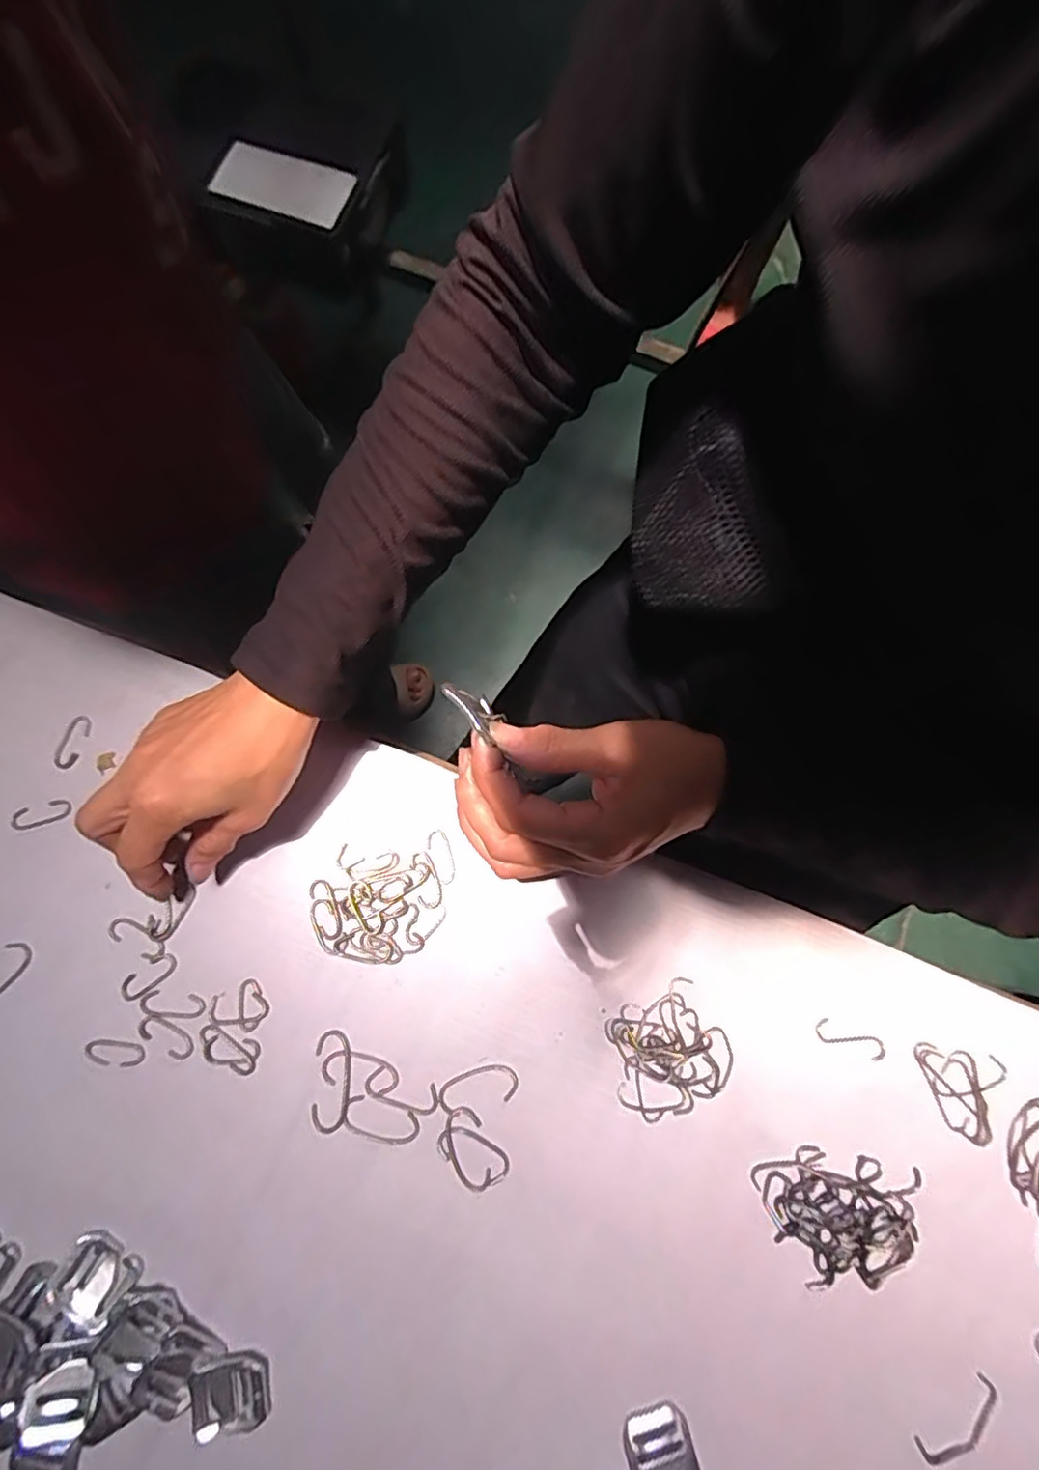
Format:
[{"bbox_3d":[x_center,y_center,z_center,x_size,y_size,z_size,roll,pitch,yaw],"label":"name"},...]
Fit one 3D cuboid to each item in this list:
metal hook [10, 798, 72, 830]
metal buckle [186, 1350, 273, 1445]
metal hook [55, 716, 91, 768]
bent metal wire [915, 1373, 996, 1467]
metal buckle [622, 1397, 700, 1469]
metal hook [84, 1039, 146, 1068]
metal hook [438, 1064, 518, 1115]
[{"bbox_3d":[-0.272,0.045,0.357,0.032,0.004,0.012,-19,78,-4],"label":"metal hook"},{"bbox_3d":[-0.137,0.312,0.299,0.036,0.005,0.028,-12,78,-3],"label":"metal buckle"},{"bbox_3d":[-0.260,0.004,0.367,0.013,0.004,0.031,22,78,5],"label":"metal hook"},{"bbox_3d":[0.208,0.324,0.296,0.045,0.004,0.019,-33,79,-7],"label":"bent metal wire"},{"bbox_3d":[0.066,0.335,0.294,0.030,0.006,0.034,-20,78,-5],"label":"metal buckle"},{"bbox_3d":[-0.213,0.167,0.331,0.031,0.004,0.013,6,77,1],"label":"metal hook"},{"bbox_3d":[-0.022,0.184,0.329,0.042,0.004,0.018,-12,78,-3],"label":"metal hook"}]

